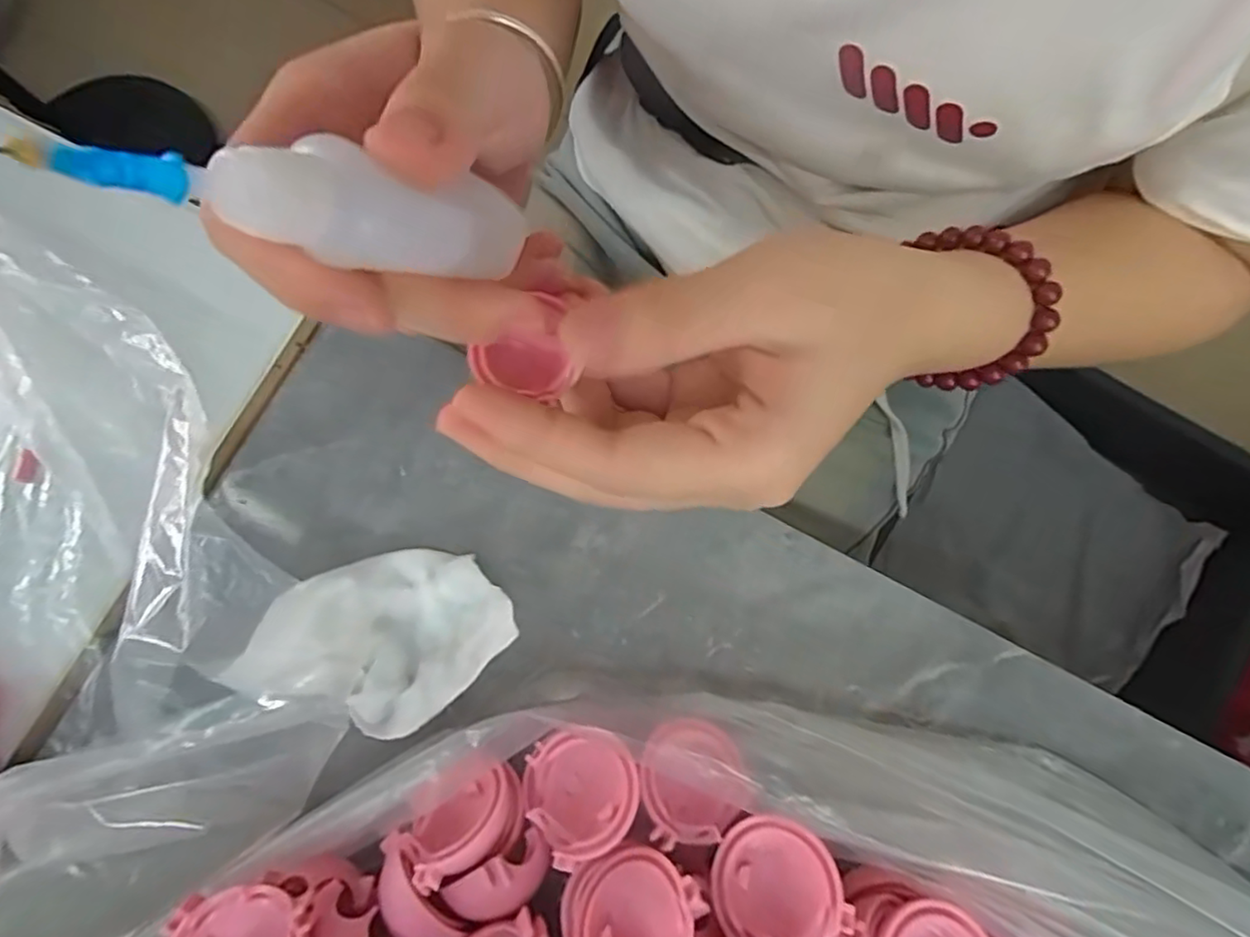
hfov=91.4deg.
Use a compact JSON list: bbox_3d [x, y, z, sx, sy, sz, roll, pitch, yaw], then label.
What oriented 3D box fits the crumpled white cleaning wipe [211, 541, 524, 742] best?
[{"bbox_3d":[-0.070,0.049,0.176,0.065,0.019,0.052,-40,79,-6],"label":"crumpled white cleaning wipe"}]

